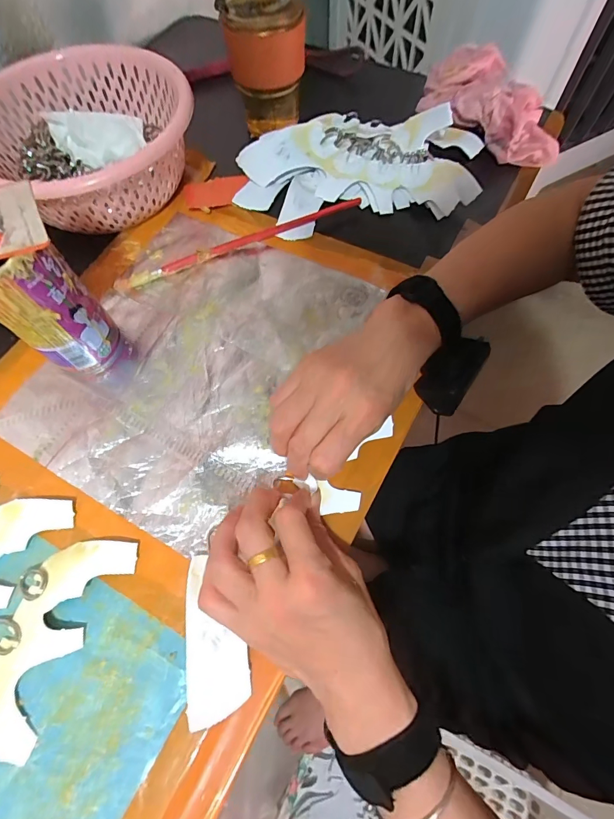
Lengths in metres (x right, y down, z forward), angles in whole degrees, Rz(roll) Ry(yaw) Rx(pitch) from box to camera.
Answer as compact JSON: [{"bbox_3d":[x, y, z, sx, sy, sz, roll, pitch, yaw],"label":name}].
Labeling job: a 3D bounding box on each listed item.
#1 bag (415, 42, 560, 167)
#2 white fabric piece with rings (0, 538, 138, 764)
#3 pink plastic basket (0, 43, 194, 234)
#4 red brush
[{"bbox_3d":[0.221,-0.356,0.444,0.170,0.047,0.089,36,72,16],"label":"bag"},{"bbox_3d":[-0.196,0.186,0.243,0.082,0.010,0.221,17,68,9],"label":"white fabric piece with rings"},{"bbox_3d":[-0.233,-0.282,0.417,0.198,0.090,0.197,-1,66,1],"label":"pink plastic basket"},{"bbox_3d":[-0.068,-0.175,0.400,0.263,0.014,0.021,-23,68,-9],"label":"red brush"}]

